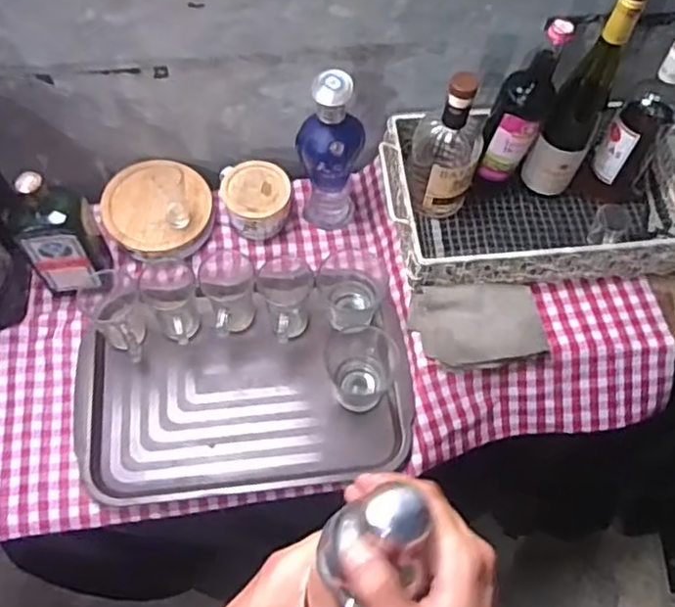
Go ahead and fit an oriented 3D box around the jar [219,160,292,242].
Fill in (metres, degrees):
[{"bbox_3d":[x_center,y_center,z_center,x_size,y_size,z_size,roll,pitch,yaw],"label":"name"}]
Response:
[{"bbox_3d":[-0.116,-0.146,0.980,0.095,0.080,0.091,1,62,-2],"label":"jar"}]

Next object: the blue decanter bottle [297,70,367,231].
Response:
[{"bbox_3d":[-0.009,-0.198,0.912,0.082,0.269,0.064,-3,63,-4],"label":"blue decanter bottle"}]

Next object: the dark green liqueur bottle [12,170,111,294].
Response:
[{"bbox_3d":[-0.353,-0.083,0.858,0.088,0.195,0.065,-18,65,-12],"label":"dark green liqueur bottle"}]

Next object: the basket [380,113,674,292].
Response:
[{"bbox_3d":[0.290,-0.130,0.939,0.429,0.085,0.234,1,62,-2],"label":"basket"}]

